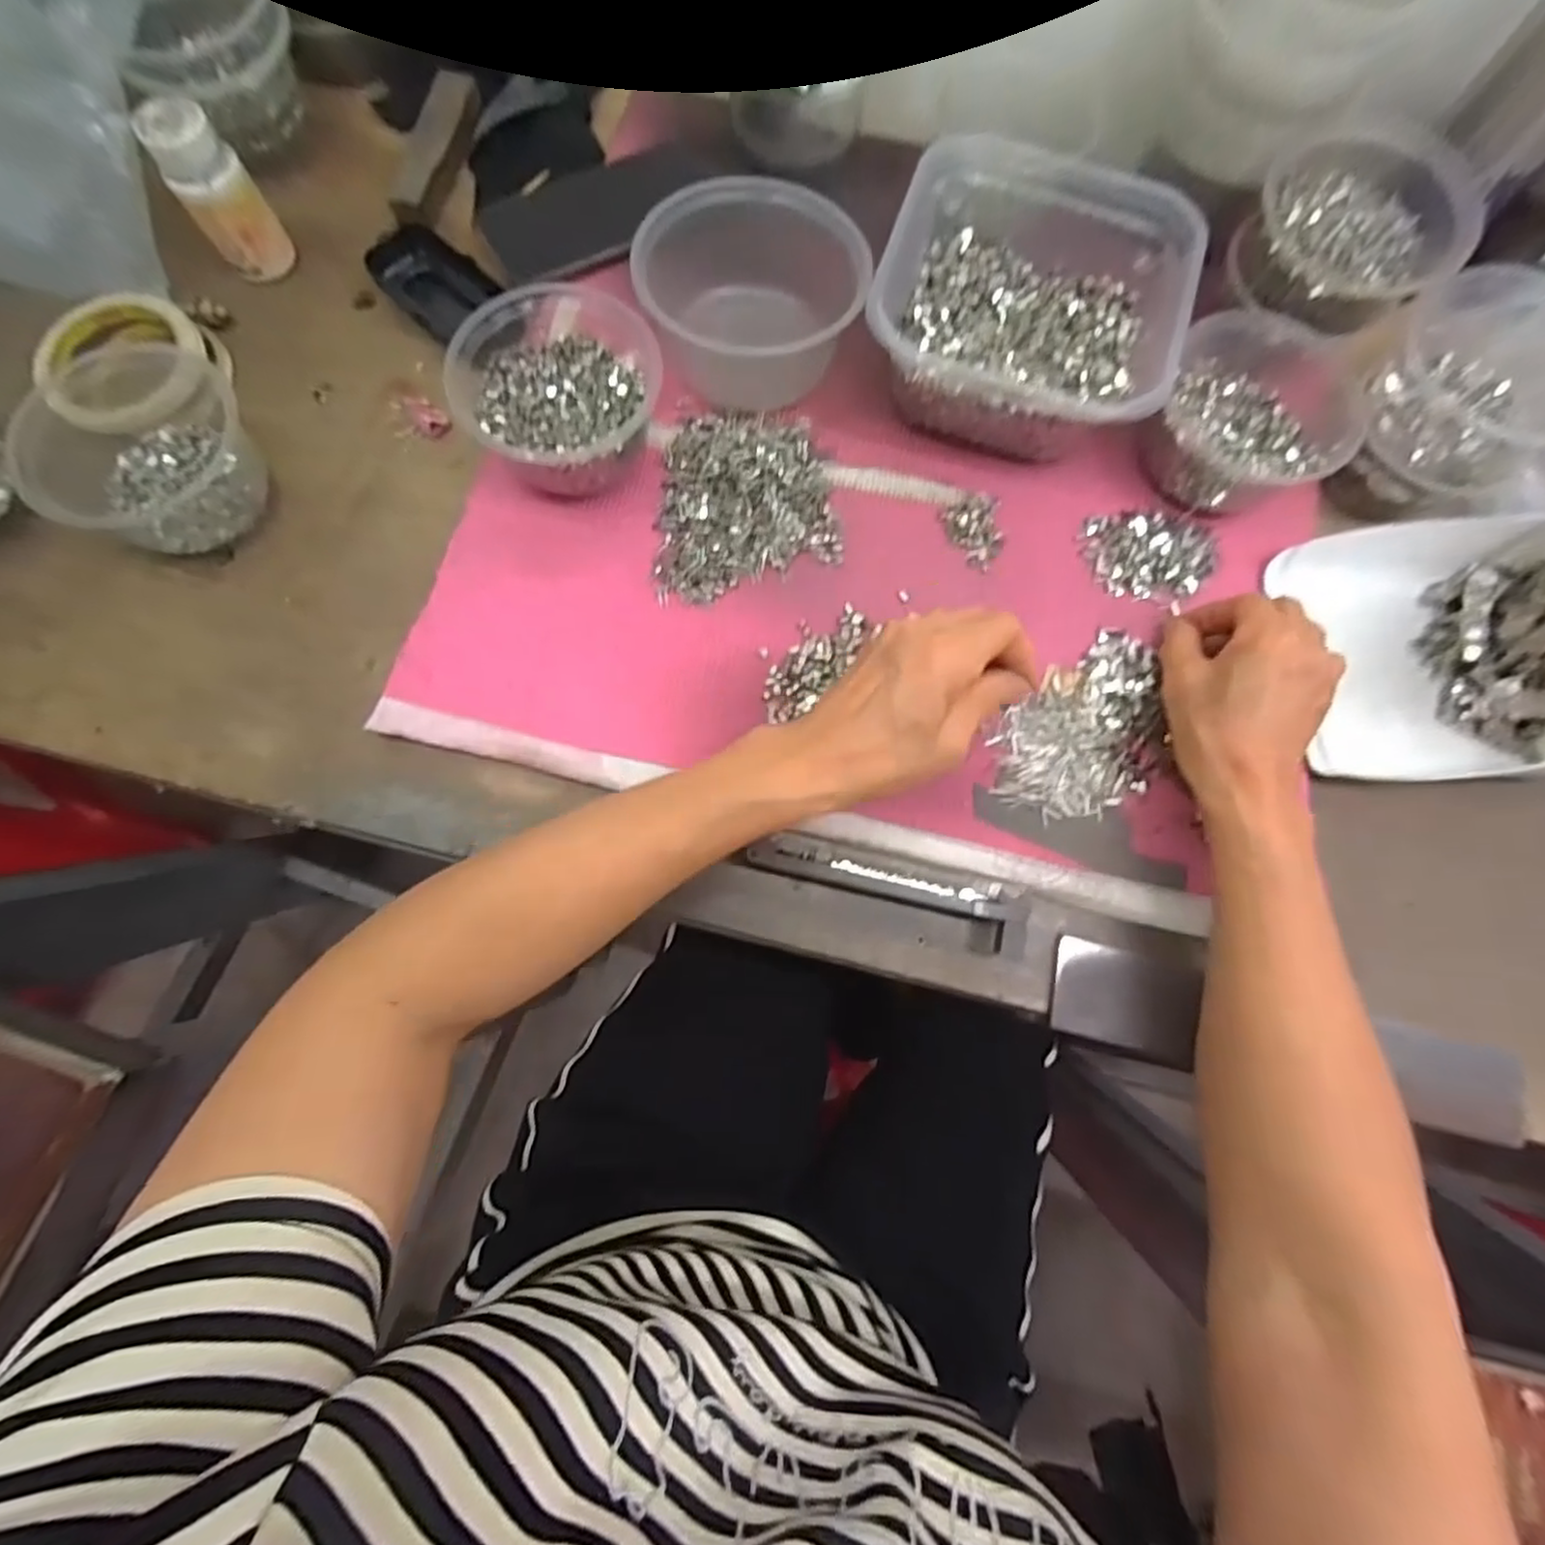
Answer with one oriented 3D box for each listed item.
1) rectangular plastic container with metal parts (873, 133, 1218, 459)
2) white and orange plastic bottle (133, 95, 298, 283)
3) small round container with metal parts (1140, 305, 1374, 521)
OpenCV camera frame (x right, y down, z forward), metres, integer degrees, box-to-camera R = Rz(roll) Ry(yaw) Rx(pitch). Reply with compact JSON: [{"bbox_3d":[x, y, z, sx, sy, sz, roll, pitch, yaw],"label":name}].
[{"bbox_3d":[0.153,-0.285,0.426,0.170,0.073,0.166,17,77,2],"label":"rectangular plastic container with metal parts"},{"bbox_3d":[-0.349,-0.366,0.432,0.043,0.073,0.046,-22,78,-7],"label":"white and orange plastic bottle"},{"bbox_3d":[0.296,-0.220,0.427,0.110,0.047,0.130,29,78,5],"label":"small round container with metal parts"}]

